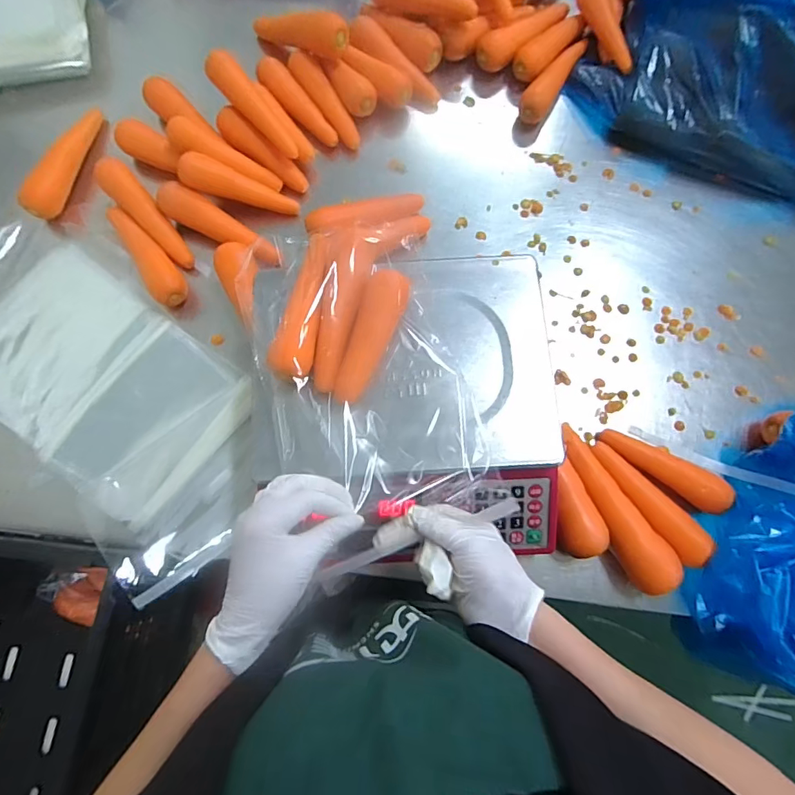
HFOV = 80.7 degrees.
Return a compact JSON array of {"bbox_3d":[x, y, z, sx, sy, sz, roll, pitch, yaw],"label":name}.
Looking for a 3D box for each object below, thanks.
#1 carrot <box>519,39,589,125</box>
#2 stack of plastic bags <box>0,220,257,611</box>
[{"bbox_3d":[0.222,-0.450,0.663,0.037,0.040,0.166,33,78,8],"label":"carrot"},{"bbox_3d":[-0.348,-0.020,0.540,0.458,0.036,0.220,40,79,10],"label":"stack of plastic bags"}]

